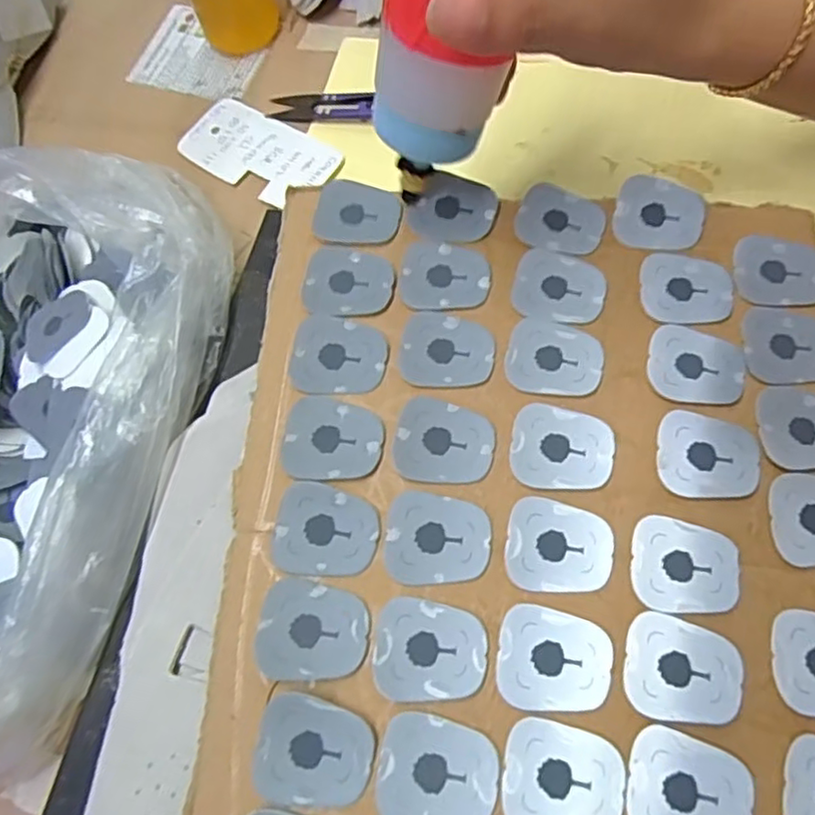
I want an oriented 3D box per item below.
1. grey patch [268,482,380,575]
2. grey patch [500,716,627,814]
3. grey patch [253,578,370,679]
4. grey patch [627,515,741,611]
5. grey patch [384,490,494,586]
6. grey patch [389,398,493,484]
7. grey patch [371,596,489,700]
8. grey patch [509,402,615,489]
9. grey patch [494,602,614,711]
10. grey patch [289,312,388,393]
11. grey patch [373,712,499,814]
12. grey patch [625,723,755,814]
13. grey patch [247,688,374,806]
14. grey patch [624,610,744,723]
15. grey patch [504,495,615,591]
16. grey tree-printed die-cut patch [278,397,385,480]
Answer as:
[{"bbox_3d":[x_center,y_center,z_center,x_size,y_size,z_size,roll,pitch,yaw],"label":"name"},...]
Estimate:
[{"bbox_3d":[-0.031,0.046,0.240,0.038,0.004,0.032,5,69,10],"label":"grey patch"},{"bbox_3d":[0.051,0.121,0.208,0.038,0.004,0.032,5,69,11],"label":"grey patch"},{"bbox_3d":[-0.034,0.079,0.226,0.038,0.004,0.032,7,69,11],"label":"grey patch"},{"bbox_3d":[0.102,0.057,0.233,0.038,0.004,0.033,6,69,11],"label":"grey patch"},{"bbox_3d":[0.011,0.049,0.238,0.038,0.004,0.033,7,69,11],"label":"grey patch"},{"bbox_3d":[0.015,0.013,0.250,0.037,0.004,0.033,10,70,12],"label":"grey patch"},{"bbox_3d":[0.008,0.084,0.223,0.039,0.004,0.032,5,69,10],"label":"grey patch"},{"bbox_3d":[0.060,0.016,0.249,0.038,0.004,0.033,12,70,13],"label":"grey patch"},{"bbox_3d":[0.051,0.087,0.221,0.038,0.004,0.032,9,69,12],"label":"grey patch"},{"bbox_3d":[-0.029,-0.022,0.264,0.039,0.004,0.034,8,69,12],"label":"grey patch"},{"bbox_3d":[0.010,0.120,0.208,0.038,0.004,0.032,9,69,12],"label":"grey patch"},{"bbox_3d":[0.092,0.124,0.206,0.038,0.004,0.033,11,70,13],"label":"grey patch"},{"bbox_3d":[-0.032,0.114,0.212,0.039,0.004,0.032,11,70,13],"label":"grey patch"},{"bbox_3d":[0.096,0.090,0.220,0.039,0.004,0.033,11,70,13],"label":"grey patch"},{"bbox_3d":[0.056,0.052,0.237,0.038,0.004,0.033,11,70,13],"label":"grey patch"},{"bbox_3d":[-0.030,0.013,0.251,0.039,0.004,0.033,9,69,12],"label":"grey tree-printed die-cut patch"}]

